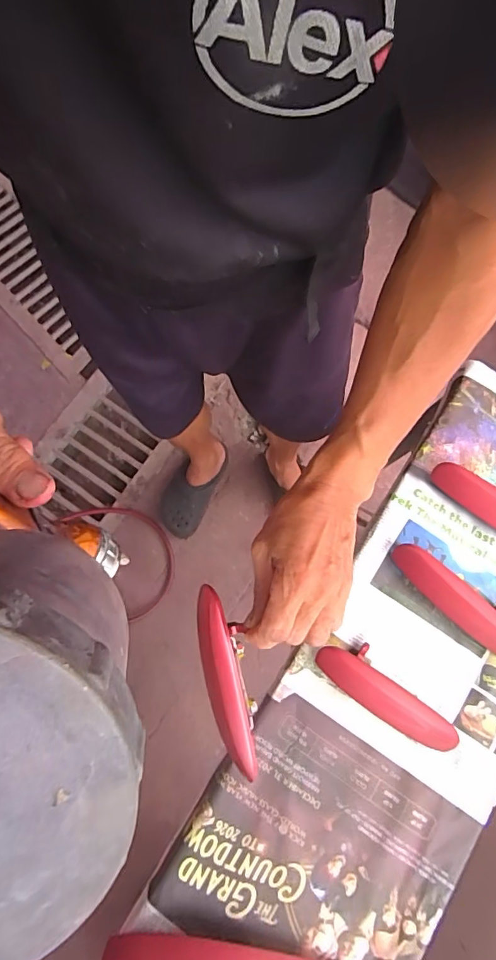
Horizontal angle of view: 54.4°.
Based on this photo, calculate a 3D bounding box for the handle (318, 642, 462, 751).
[{"bbox_3d":[0.148,0.229,0.512,0.163,0.029,0.044,38,78,12],"label":"handle"}]

